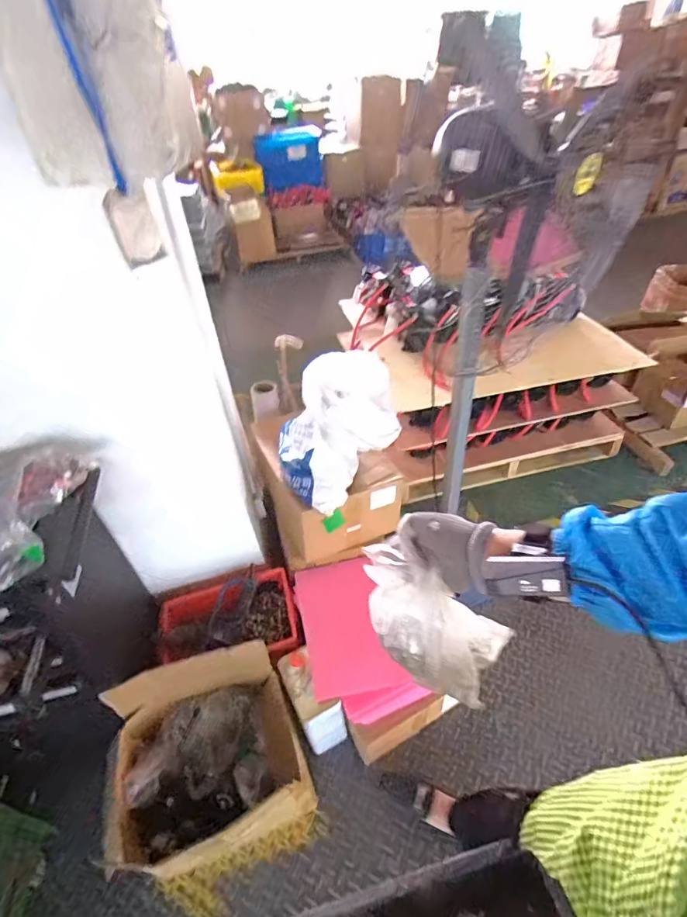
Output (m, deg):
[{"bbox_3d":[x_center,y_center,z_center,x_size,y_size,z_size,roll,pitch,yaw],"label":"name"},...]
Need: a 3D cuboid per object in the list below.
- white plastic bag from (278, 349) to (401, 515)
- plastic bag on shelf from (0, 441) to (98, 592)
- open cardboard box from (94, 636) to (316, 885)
[{"bbox_3d":[-0.007,-0.080,1.253,0.346,0.319,0.291,-12,41,-10],"label":"white plastic bag"},{"bbox_3d":[-0.644,0.100,0.862,0.220,0.091,0.342,-4,41,-1],"label":"plastic bag on shelf"},{"bbox_3d":[-0.330,0.745,1.113,0.453,0.343,0.375,-20,43,-18],"label":"open cardboard box"}]

